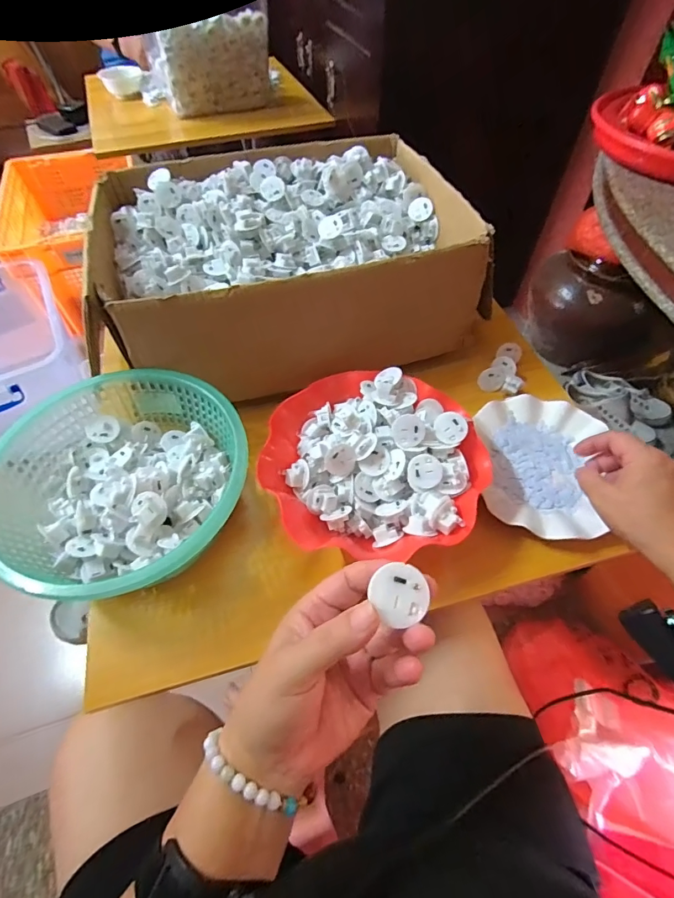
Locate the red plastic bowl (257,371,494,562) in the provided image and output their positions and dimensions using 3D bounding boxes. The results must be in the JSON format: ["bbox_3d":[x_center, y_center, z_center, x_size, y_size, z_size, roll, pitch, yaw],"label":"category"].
[{"bbox_3d":[0.040,0.010,0.449,0.226,0.061,0.211,7,56,5],"label":"red plastic bowl"}]

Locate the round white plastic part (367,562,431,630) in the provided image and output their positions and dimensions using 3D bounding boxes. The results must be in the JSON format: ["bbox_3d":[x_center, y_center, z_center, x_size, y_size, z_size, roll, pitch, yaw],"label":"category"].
[{"bbox_3d":[0.034,0.078,0.230,0.029,0.008,0.030,0,56,0],"label":"round white plastic part"}]

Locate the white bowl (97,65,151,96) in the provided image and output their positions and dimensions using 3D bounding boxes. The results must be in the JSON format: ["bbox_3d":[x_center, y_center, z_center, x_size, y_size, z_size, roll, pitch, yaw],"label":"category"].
[{"bbox_3d":[-0.587,-1.024,1.193,0.126,0.044,0.126,0,56,0],"label":"white bowl"}]

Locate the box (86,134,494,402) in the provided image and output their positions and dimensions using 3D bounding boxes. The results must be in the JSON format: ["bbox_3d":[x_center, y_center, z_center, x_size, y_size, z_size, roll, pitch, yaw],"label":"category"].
[{"bbox_3d":[-0.064,-0.253,0.583,0.462,0.152,0.330,-12,56,-8],"label":"box"}]

